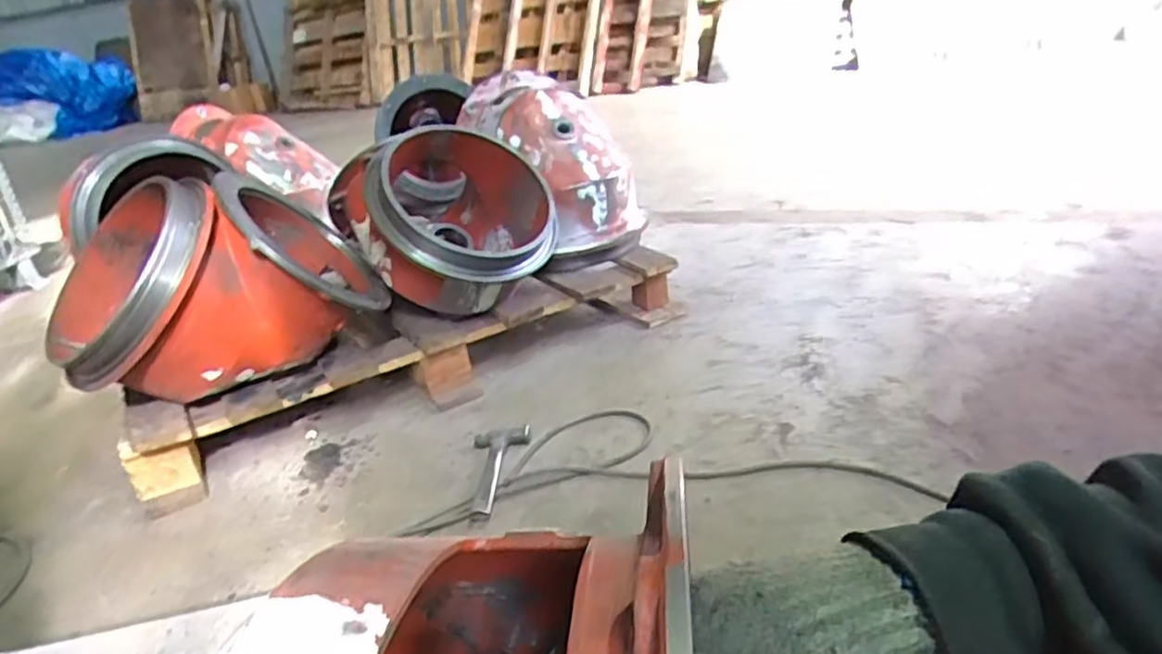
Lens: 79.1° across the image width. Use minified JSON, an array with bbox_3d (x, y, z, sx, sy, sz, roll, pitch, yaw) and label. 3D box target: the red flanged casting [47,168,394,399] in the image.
[{"bbox_3d":[-0.612,-0.087,1.170,0.513,0.278,0.320,-13,25,-12],"label":"red flanged casting"}]

